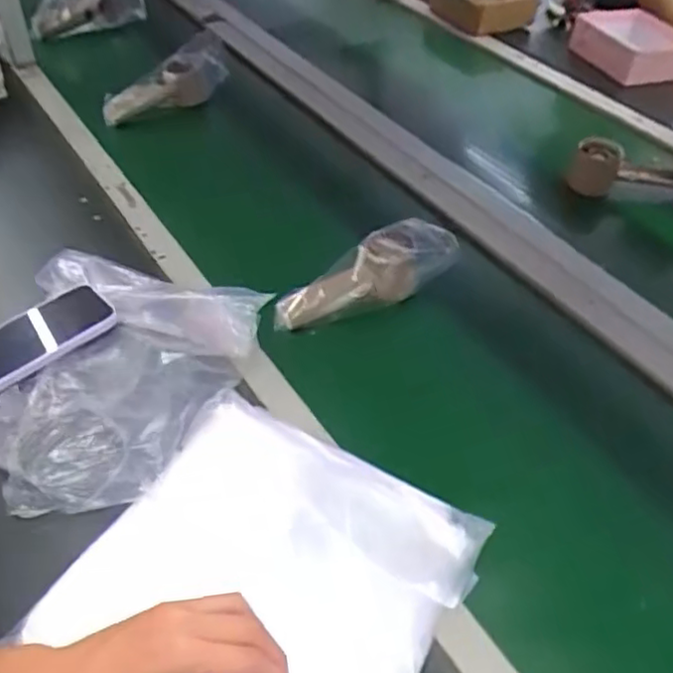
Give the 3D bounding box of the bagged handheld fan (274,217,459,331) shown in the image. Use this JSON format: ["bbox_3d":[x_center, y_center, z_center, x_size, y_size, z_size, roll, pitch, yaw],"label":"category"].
[{"bbox_3d":[0.024,-0.064,0.718,0.193,0.052,0.064,-27,48,-5],"label":"bagged handheld fan"}]

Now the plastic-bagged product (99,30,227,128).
[{"bbox_3d":[-0.233,-0.342,0.950,0.181,0.074,0.053,-29,47,1],"label":"plastic-bagged product"}]

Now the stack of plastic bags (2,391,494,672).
[{"bbox_3d":[-0.044,0.178,0.489,0.277,0.025,0.239,24,59,20],"label":"stack of plastic bags"}]

